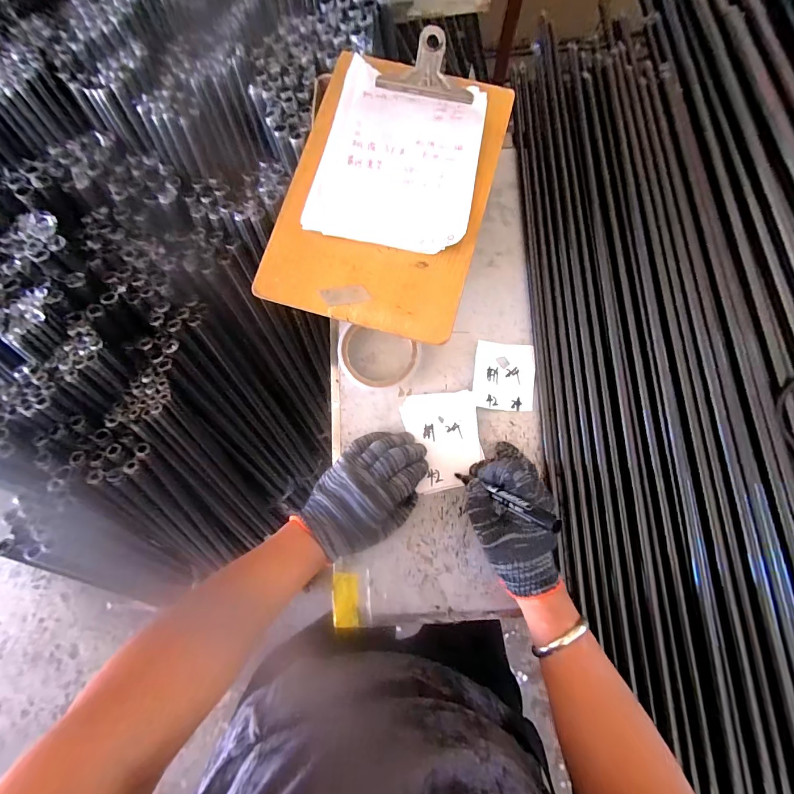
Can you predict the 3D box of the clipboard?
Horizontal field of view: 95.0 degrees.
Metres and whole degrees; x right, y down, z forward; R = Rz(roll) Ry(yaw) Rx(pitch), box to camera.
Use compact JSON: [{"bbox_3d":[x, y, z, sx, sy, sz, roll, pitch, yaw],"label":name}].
[{"bbox_3d":[-0.005,-0.207,0.359,0.188,0.020,0.285,16,81,4],"label":"clipboard"}]

